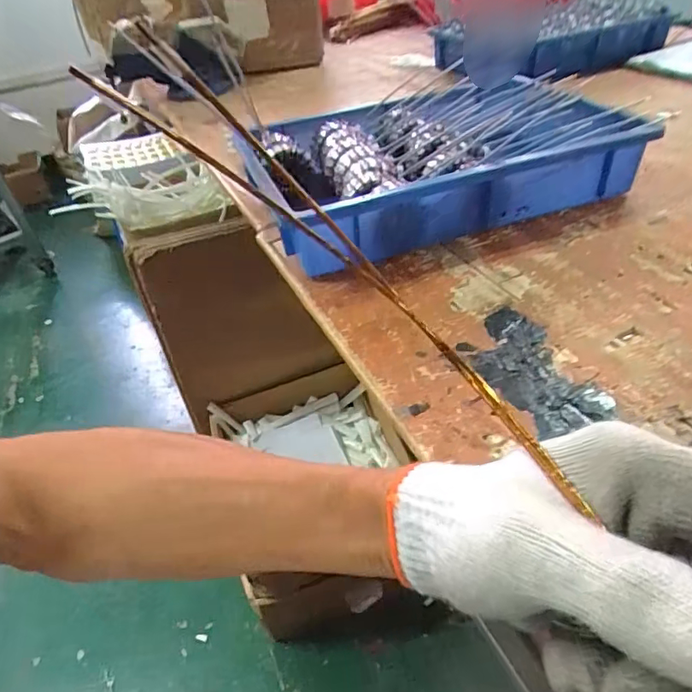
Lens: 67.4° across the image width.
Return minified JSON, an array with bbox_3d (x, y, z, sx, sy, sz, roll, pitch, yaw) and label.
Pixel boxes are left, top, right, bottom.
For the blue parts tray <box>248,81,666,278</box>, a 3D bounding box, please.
[{"bbox_3d":[0.105,-0.225,0.629,0.400,0.092,0.267,-18,42,-16],"label":"blue parts tray"}]

